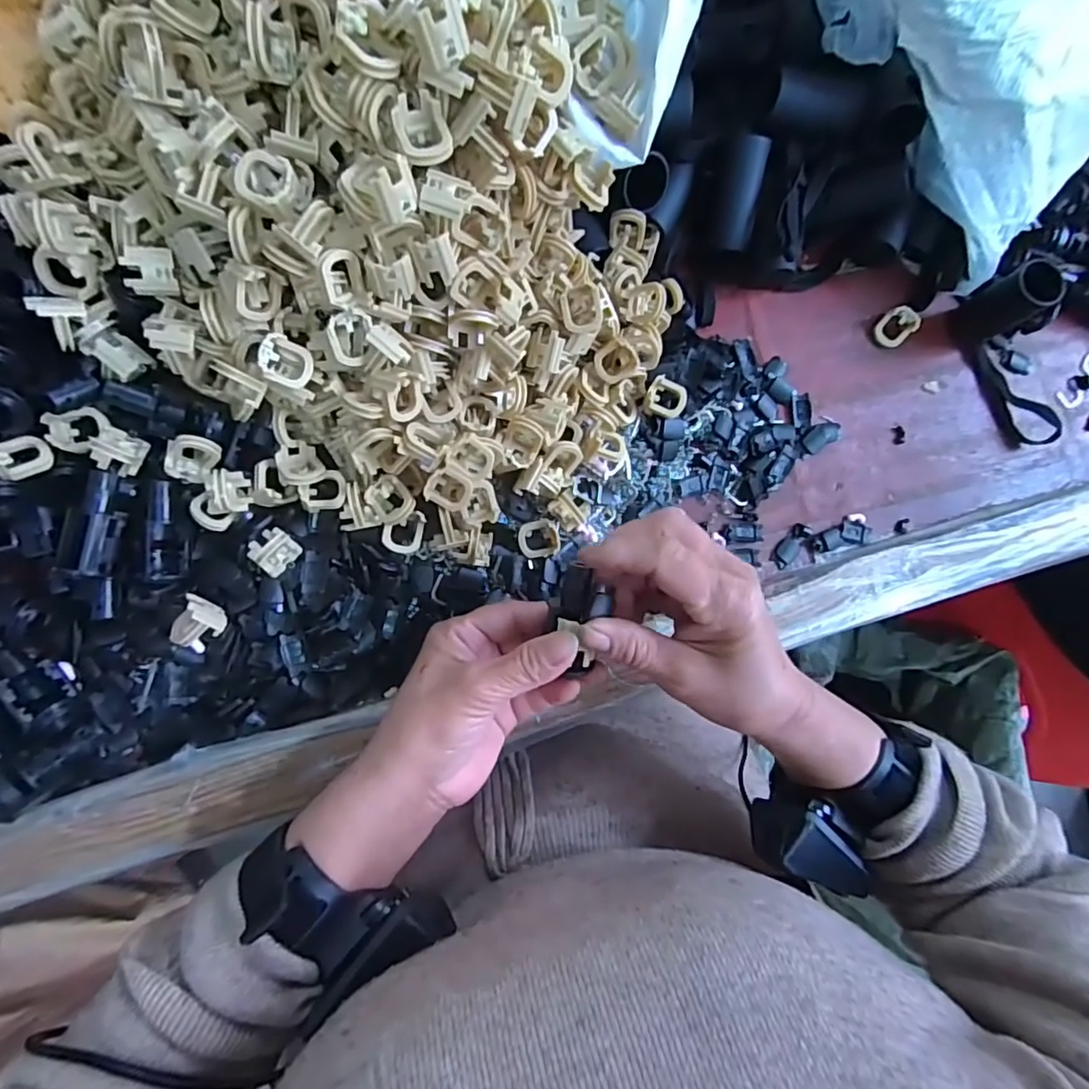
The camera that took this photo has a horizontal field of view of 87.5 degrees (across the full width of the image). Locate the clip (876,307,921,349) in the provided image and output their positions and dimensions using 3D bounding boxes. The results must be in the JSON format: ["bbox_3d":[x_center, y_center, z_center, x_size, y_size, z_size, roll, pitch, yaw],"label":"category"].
[{"bbox_3d":[0.249,-0.154,0.402,0.024,0.028,0.008,51,37,-2],"label":"clip"}]

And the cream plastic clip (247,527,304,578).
[{"bbox_3d":[-0.148,0.003,0.308,0.022,0.012,0.022,-44,94,-8],"label":"cream plastic clip"}]

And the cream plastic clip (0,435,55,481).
[{"bbox_3d":[-0.257,-0.045,0.276,0.024,0.005,0.024,55,38,-17],"label":"cream plastic clip"}]

